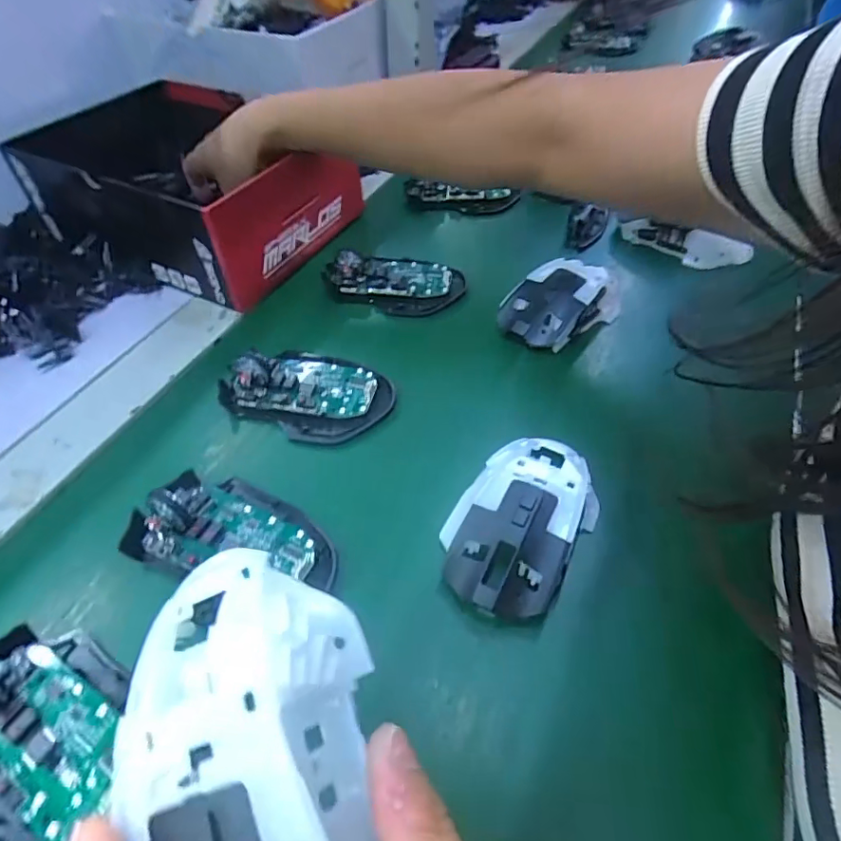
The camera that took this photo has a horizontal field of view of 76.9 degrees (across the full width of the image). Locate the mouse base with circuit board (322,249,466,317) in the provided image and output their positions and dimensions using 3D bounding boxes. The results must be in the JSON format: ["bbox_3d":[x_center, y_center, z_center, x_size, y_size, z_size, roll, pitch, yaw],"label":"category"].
[{"bbox_3d":[-0.023,-0.120,0.442,0.110,0.030,0.066,16,51,12],"label":"mouse base with circuit board"}]

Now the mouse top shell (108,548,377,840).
[{"bbox_3d":[-0.042,0.081,0.129,0.060,0.029,0.107,-12,50,-11],"label":"mouse top shell"}]

